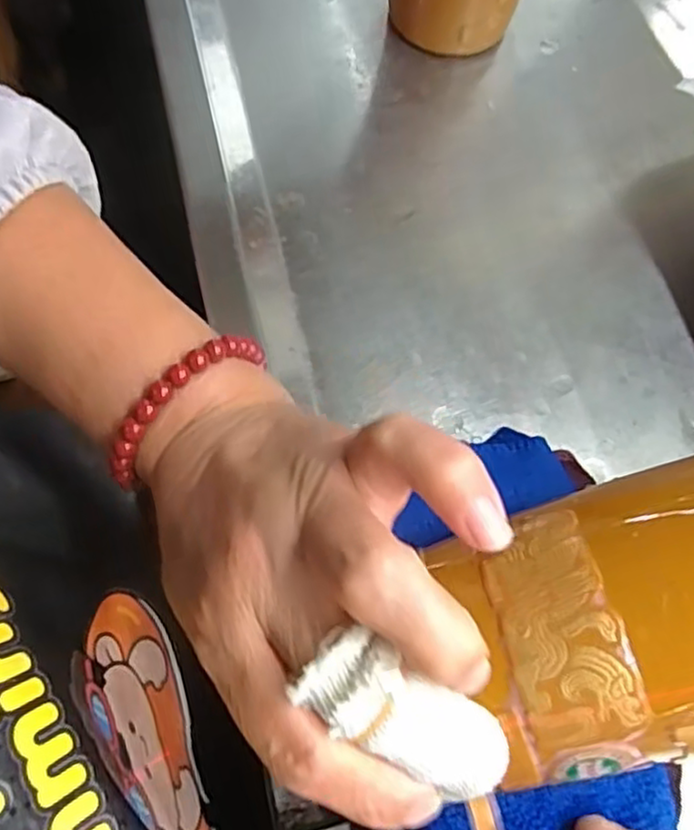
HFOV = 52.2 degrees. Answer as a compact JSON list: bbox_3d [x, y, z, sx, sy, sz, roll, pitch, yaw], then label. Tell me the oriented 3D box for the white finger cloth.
[{"bbox_3d":[0.017,0.076,0.174,0.067,0.015,0.023,42,68,-29],"label":"white finger cloth"}]

